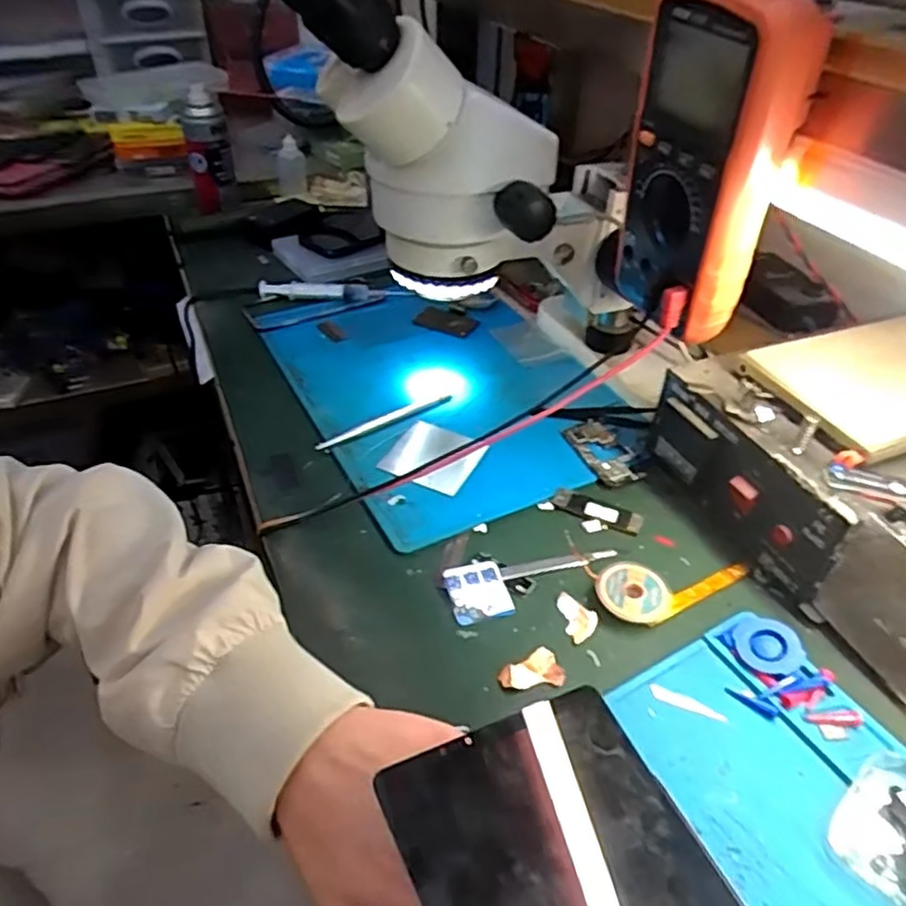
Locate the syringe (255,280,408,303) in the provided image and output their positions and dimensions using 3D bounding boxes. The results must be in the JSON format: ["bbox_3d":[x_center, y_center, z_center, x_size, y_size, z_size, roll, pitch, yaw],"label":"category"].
[{"bbox_3d":[-0.129,-0.172,0.730,0.160,0.017,0.024,4,41,5],"label":"syringe"}]

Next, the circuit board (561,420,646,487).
[{"bbox_3d":[0.119,-0.002,0.540,0.038,0.004,0.075,-14,43,-16],"label":"circuit board"}]

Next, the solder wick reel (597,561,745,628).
[{"bbox_3d":[0.144,0.085,0.437,0.105,0.012,0.042,-9,41,-11],"label":"solder wick reel"}]

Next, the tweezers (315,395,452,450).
[{"bbox_3d":[-0.055,-0.027,0.564,0.127,0.008,0.011,-25,46,-26],"label":"tweezers"}]

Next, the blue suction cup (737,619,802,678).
[{"bbox_3d":[0.184,0.112,0.397,0.034,0.004,0.036,-12,44,12],"label":"blue suction cup"}]

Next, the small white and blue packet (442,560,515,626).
[{"bbox_3d":[0.016,0.089,0.436,0.038,0.006,0.041,-11,42,-12],"label":"small white and blue packet"}]

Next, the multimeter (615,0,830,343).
[{"bbox_3d":[0.140,-0.160,0.387,0.047,0.176,0.092,-13,42,-17],"label":"multimeter"}]

